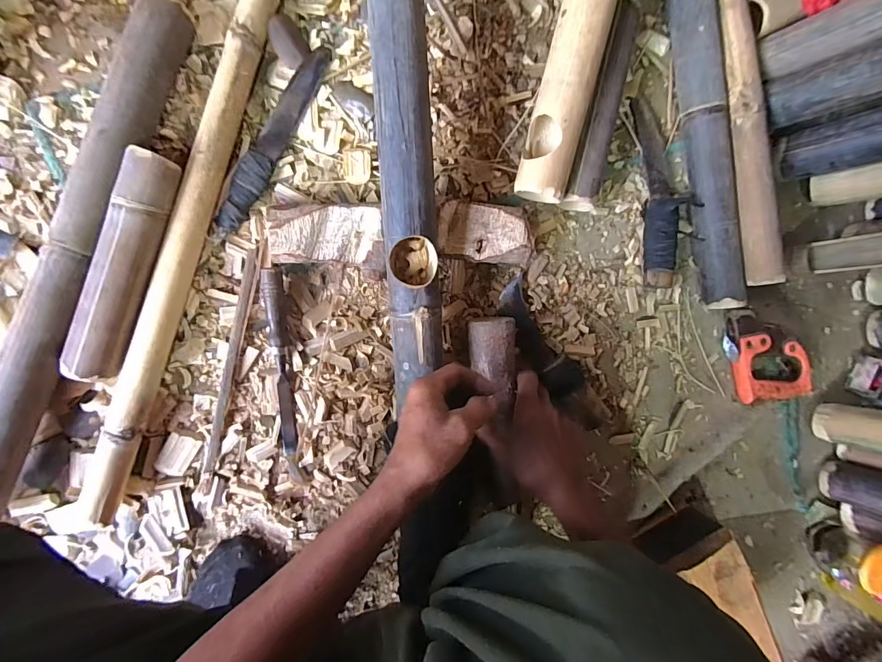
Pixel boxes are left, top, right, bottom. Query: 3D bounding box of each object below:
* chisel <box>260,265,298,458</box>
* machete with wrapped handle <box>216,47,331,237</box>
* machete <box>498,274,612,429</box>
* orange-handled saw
[{"bbox_3d":[-0.206,0.044,0.534,0.023,0.024,0.243,-5,94,-9],"label":"chisel"},{"bbox_3d":[-0.211,-0.241,0.518,0.035,0.021,0.255,27,89,-10],"label":"machete with wrapped handle"},{"bbox_3d":[0.151,0.039,0.593,0.056,0.029,0.233,-34,86,-6],"label":"machete"},{"bbox_3d":[0.511,0.037,0.649,0.118,0.032,0.157,-18,96,-8],"label":"orange-handled saw"}]

